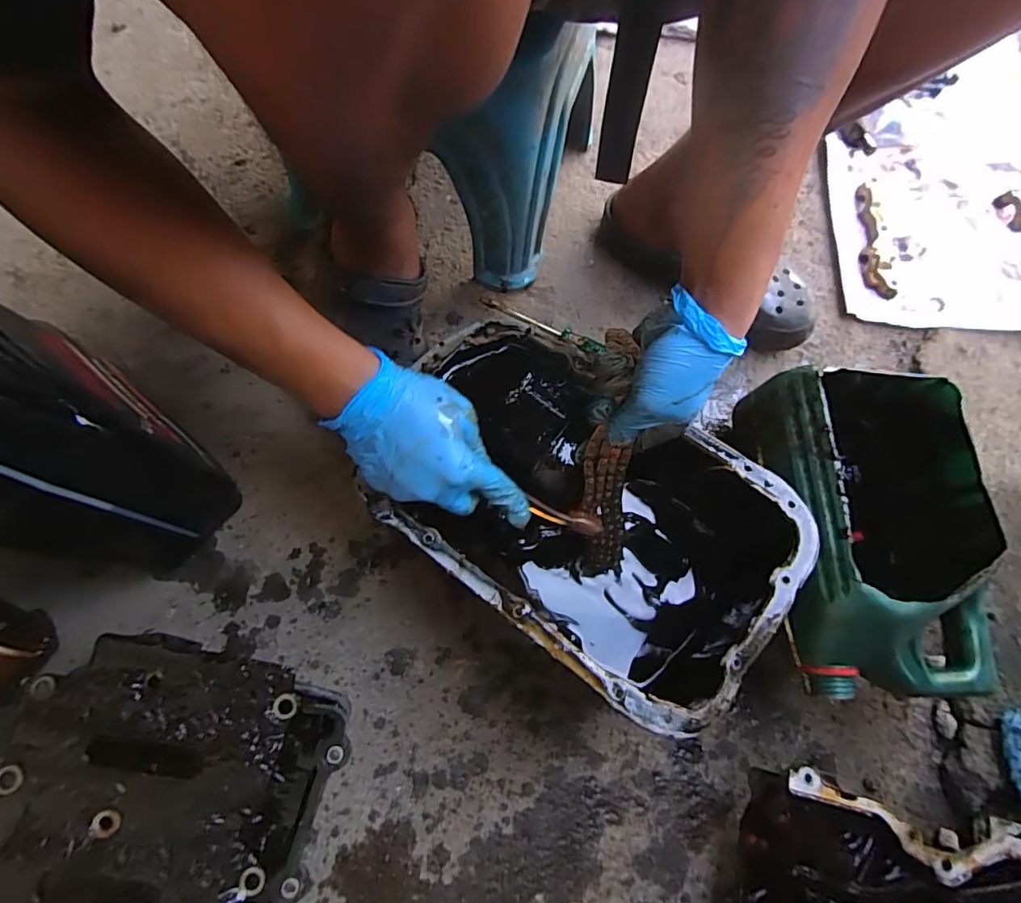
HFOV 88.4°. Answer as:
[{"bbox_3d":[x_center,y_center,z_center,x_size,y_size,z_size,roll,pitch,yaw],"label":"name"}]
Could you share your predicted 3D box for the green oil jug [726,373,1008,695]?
[{"bbox_3d":[0.318,0.073,0.485,0.181,0.140,0.271,2,73,-6],"label":"green oil jug"}]

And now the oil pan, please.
[{"bbox_3d":[0.051,0.048,0.447,0.332,0.129,0.206,37,73,7],"label":"oil pan"}]

